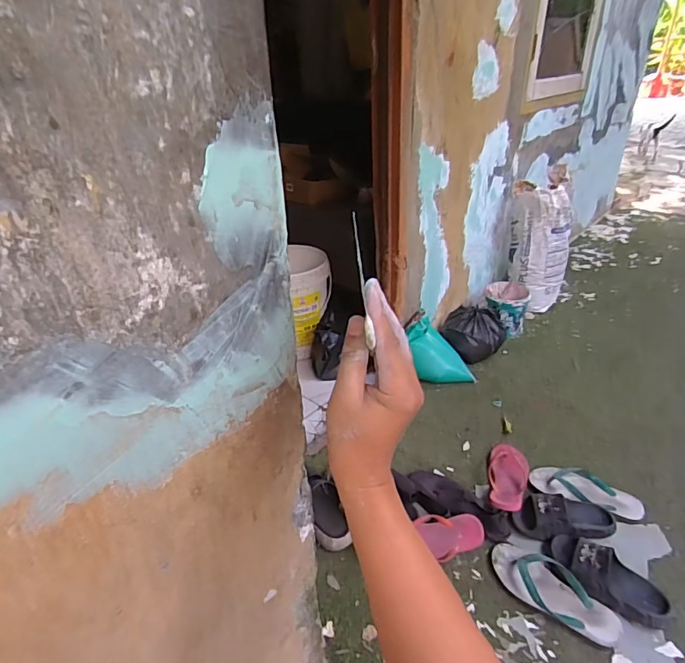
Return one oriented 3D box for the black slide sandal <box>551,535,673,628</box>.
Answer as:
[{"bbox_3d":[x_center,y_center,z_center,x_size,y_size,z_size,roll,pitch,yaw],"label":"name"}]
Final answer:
[{"bbox_3d":[0.529,0.492,0.944,0.226,0.066,0.100,24,40,38],"label":"black slide sandal"}]

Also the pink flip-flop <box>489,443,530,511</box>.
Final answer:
[{"bbox_3d":[0.417,0.362,1.185,0.096,0.033,0.247,8,32,18],"label":"pink flip-flop"}]

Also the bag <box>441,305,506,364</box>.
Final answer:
[{"bbox_3d":[0.469,0.004,1.681,0.221,0.140,0.167,6,32,15],"label":"bag"}]

